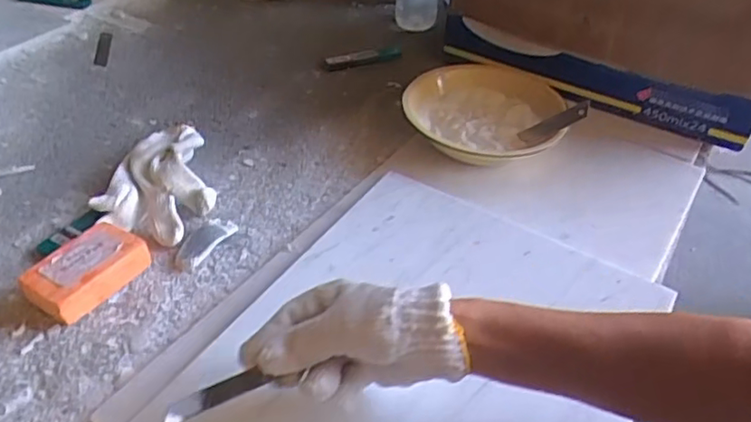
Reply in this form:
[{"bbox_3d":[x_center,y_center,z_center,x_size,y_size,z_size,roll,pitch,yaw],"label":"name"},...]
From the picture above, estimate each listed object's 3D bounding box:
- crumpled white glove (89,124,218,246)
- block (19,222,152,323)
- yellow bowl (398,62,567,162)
[{"bbox_3d":[-0.221,-0.035,0.645,0.112,0.037,0.163,5,42,3],"label":"crumpled white glove"},{"bbox_3d":[-0.259,0.053,0.547,0.061,0.034,0.092,23,46,22],"label":"block"},{"bbox_3d":[0.129,-0.113,0.732,0.189,0.050,0.196,1,42,-1],"label":"yellow bowl"}]

